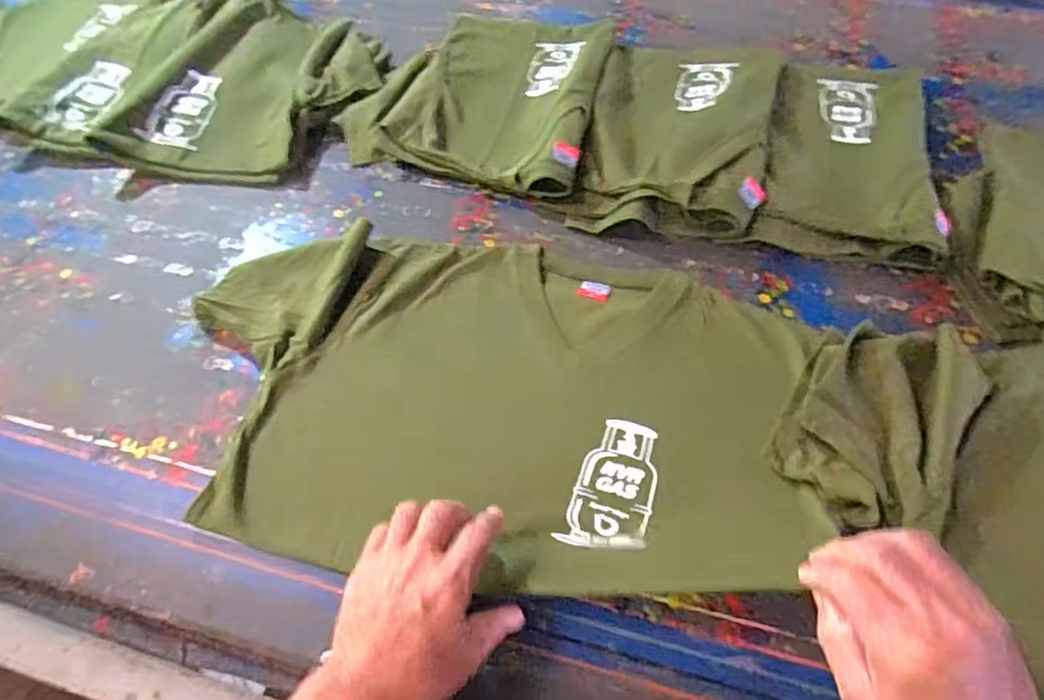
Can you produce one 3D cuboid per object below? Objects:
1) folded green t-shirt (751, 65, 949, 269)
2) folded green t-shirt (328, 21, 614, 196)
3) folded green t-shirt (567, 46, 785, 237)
[{"bbox_3d":[0.404,-0.254,0.796,0.187,0.031,0.389,14,59,12],"label":"folded green t-shirt"},{"bbox_3d":[-0.039,-0.354,0.865,0.309,0.045,0.354,14,59,12],"label":"folded green t-shirt"},{"bbox_3d":[0.197,-0.283,0.803,0.220,0.058,0.371,14,59,12],"label":"folded green t-shirt"}]

